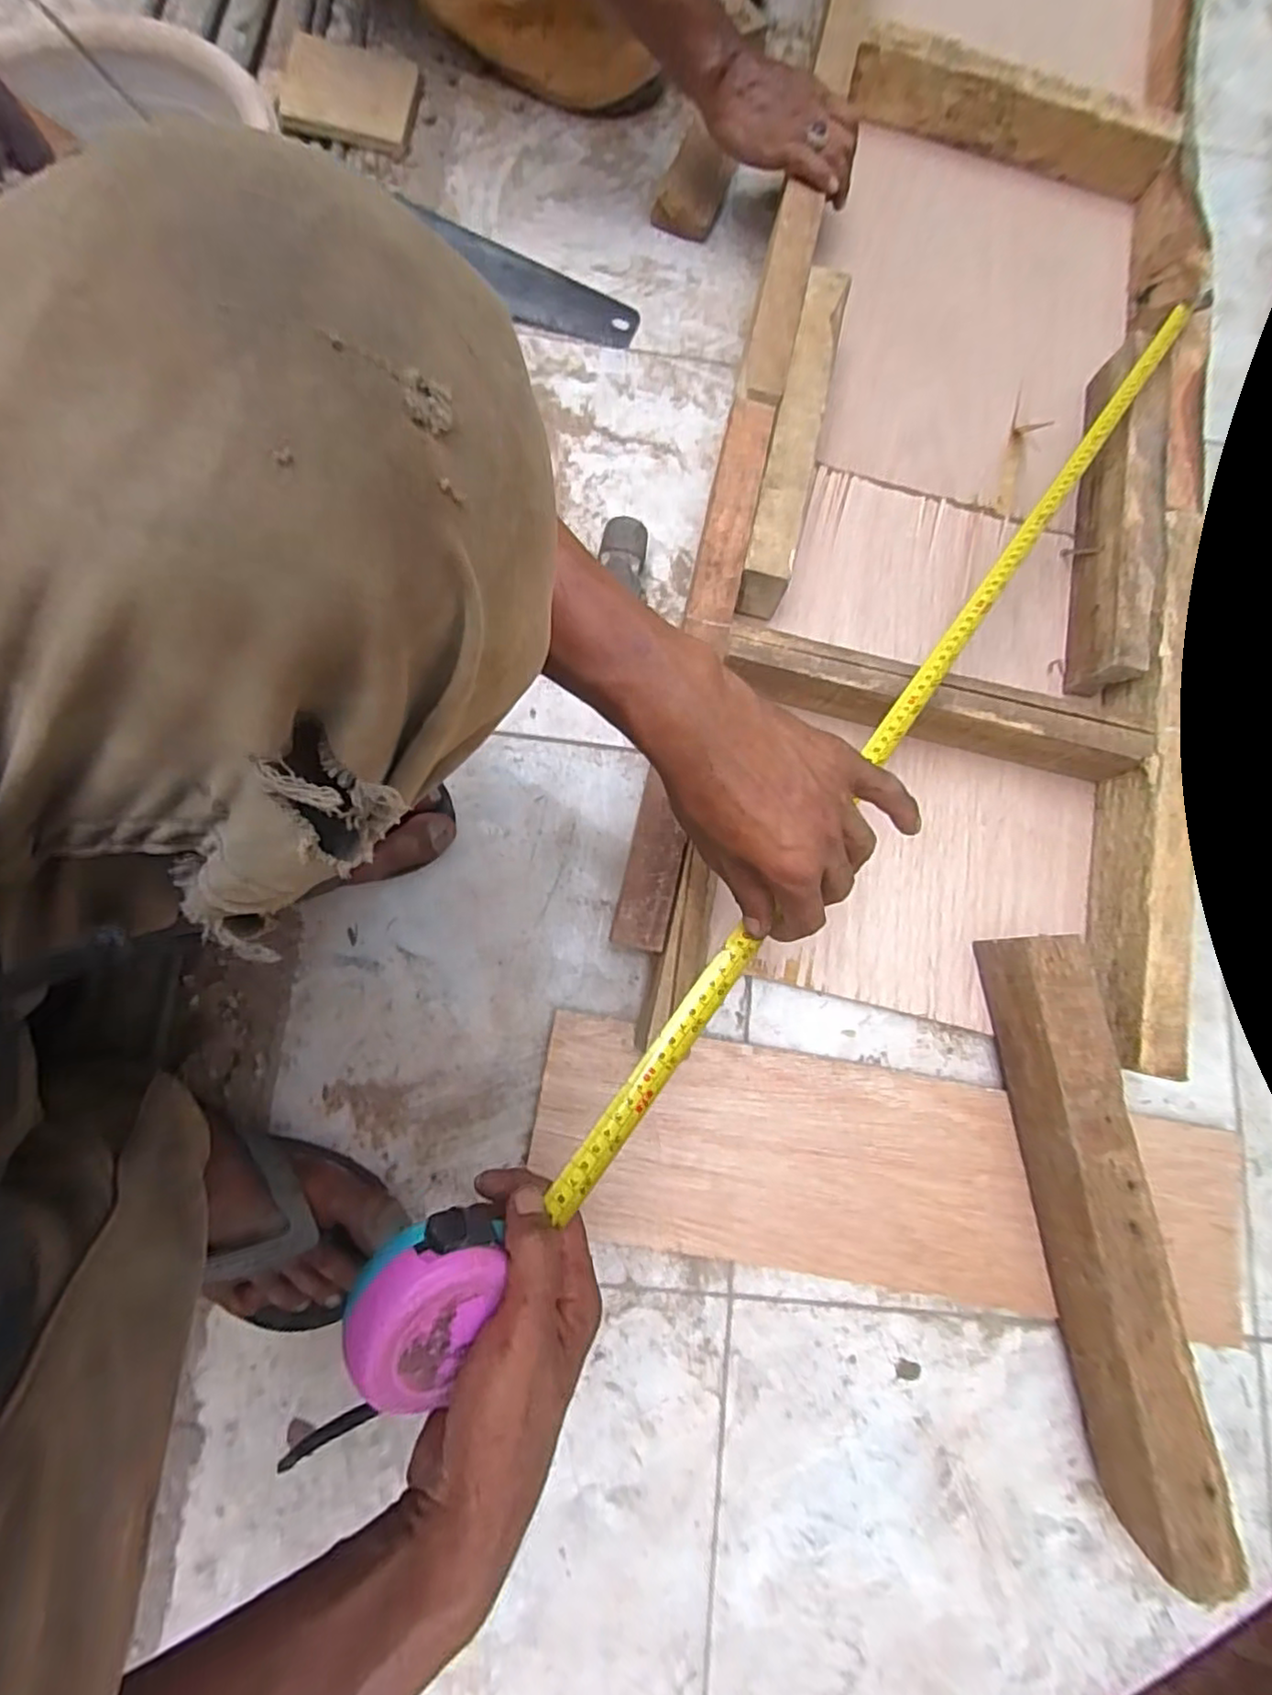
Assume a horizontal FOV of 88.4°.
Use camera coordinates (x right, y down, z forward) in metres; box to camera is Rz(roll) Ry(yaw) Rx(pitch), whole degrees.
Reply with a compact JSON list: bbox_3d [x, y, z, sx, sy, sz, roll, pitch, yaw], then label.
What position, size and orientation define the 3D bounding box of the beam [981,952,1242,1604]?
[{"bbox_3d":[0.303,0.248,0.442,0.059,0.069,0.370,-5,78,-3],"label":"beam"}]

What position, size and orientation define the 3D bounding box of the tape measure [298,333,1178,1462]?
[{"bbox_3d":[0.156,-0.088,0.430,0.066,0.064,0.926,38,72,6],"label":"tape measure"}]

